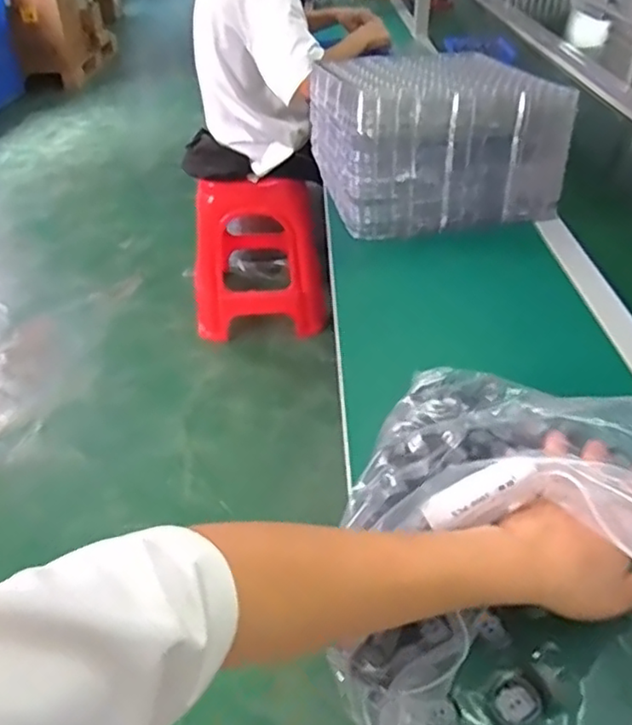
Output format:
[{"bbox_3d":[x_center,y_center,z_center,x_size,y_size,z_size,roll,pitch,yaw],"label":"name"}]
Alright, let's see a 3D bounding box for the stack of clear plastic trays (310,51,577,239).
[{"bbox_3d":[0.160,-0.334,0.907,0.311,0.187,0.266,-7,39,-8],"label":"stack of clear plastic trays"}]

